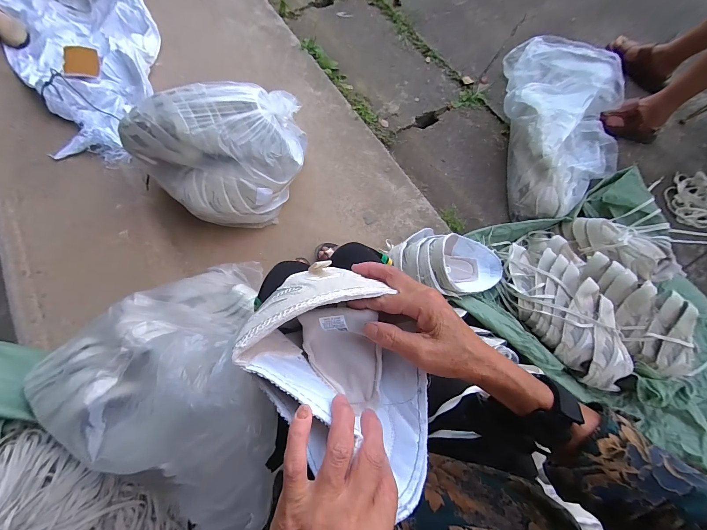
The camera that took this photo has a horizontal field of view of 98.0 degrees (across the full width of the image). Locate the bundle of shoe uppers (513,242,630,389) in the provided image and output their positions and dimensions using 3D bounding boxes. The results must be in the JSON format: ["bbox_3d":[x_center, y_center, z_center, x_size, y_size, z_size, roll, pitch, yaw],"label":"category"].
[{"bbox_3d":[0.431,0.088,0.634,0.130,0.107,0.327,-17,70,-5],"label":"bundle of shoe uppers"}]

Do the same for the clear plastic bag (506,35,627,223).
[{"bbox_3d":[0.554,-0.397,0.839,0.255,0.140,0.600,9,70,4],"label":"clear plastic bag"}]

